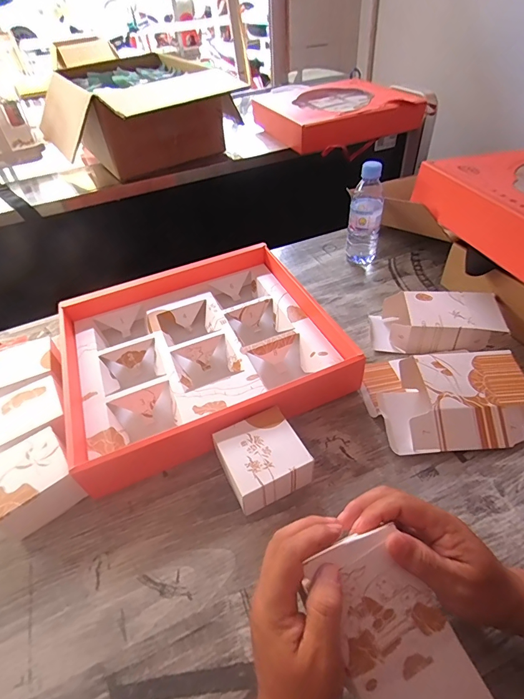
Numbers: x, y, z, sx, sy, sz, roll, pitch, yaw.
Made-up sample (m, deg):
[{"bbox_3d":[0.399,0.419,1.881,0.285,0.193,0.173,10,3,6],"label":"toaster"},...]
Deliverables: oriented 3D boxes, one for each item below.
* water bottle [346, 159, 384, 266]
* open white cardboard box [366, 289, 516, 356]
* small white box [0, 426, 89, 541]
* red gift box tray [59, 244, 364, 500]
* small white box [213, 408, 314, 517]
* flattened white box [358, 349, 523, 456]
[{"bbox_3d":[0.194,-0.250,0.712,0.059,0.178,0.059,7,48,13],"label":"water bottle"},{"bbox_3d":[0.275,-0.043,0.586,0.167,0.052,0.092,2,47,9],"label":"open white cardboard box"},{"bbox_3d":[-0.264,0.157,0.440,0.094,0.055,0.101,-31,51,-20],"label":"small white box"},{"bbox_3d":[-0.099,-0.013,0.575,0.361,0.060,0.345,-21,48,-12],"label":"red gift box tray"},{"bbox_3d":[0.002,0.130,0.442,0.090,0.054,0.096,-24,49,-15],"label":"small white box"},{"bbox_3d":[0.242,0.057,0.496,0.201,0.035,0.144,-6,47,2],"label":"flattened white box"}]

